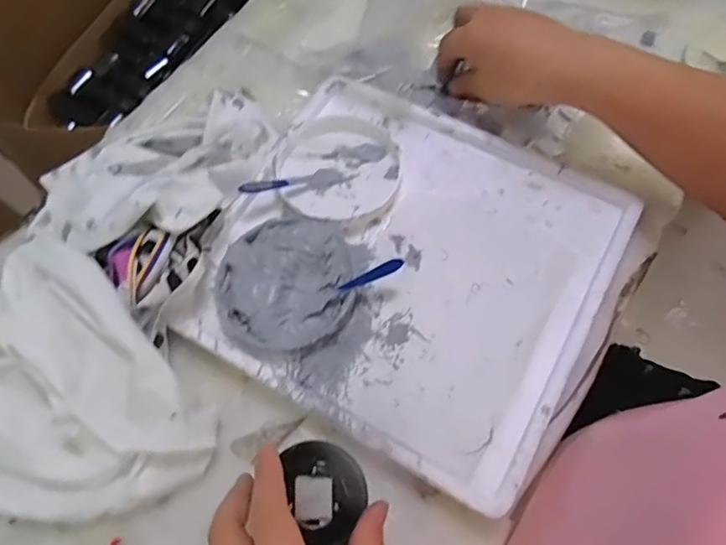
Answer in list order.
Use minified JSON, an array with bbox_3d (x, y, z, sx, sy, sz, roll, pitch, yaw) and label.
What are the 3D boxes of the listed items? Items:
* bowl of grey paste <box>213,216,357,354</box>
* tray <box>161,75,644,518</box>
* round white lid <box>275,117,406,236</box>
[{"bbox_3d":[-0.056,0.006,0.383,0.096,0.012,0.096,-5,67,1],"label":"bowl of grey paste"},{"bbox_3d":[0.031,-0.012,0.391,0.267,0.026,0.250,28,72,14],"label":"tray"},{"bbox_3d":[-0.019,-0.082,0.427,0.102,0.017,0.095,-1,67,3],"label":"round white lid"}]

